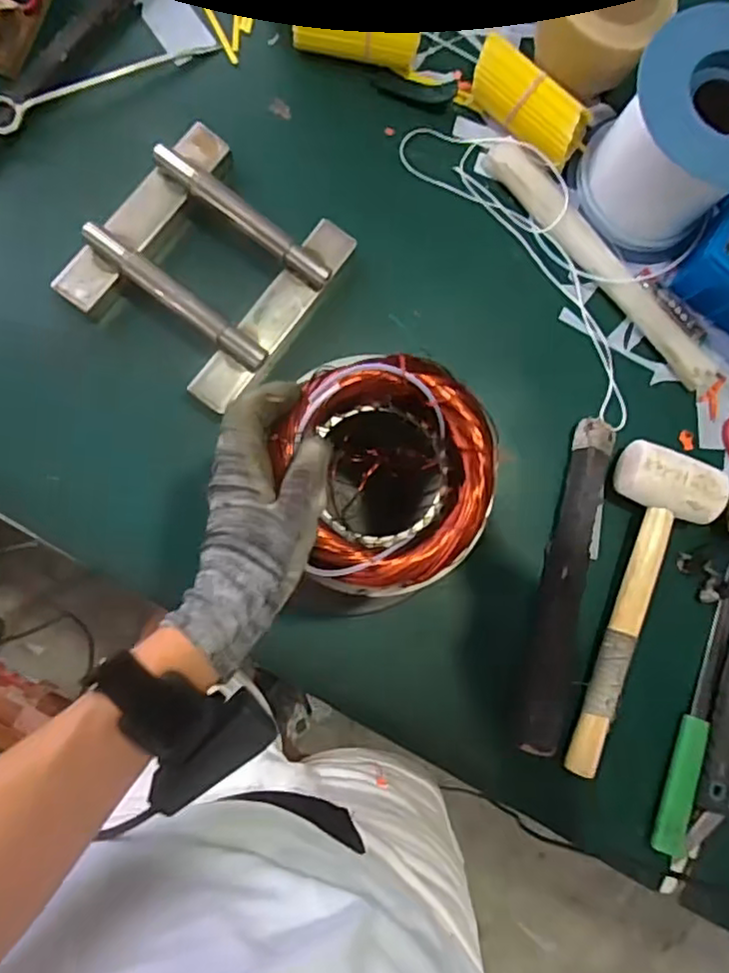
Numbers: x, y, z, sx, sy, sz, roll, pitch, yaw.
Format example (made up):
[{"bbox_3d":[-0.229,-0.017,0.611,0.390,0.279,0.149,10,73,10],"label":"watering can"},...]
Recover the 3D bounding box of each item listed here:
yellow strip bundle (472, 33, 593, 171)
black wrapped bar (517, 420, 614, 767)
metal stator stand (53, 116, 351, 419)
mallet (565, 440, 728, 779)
[{"bbox_3d":[0.153,-0.361,0.602,0.125,0.047,0.046,37,80,-2],"label":"yellow strip bundle"},{"bbox_3d":[0.178,0.081,0.557,0.034,0.023,0.288,14,82,-6],"label":"black wrapped bar"},{"bbox_3d":[-0.132,-0.189,0.548,0.173,0.042,0.191,37,80,-2],"label":"metal stator stand"},{"bbox_3d":[0.229,0.107,0.548,0.084,0.045,0.284,22,81,-5],"label":"mallet"}]

